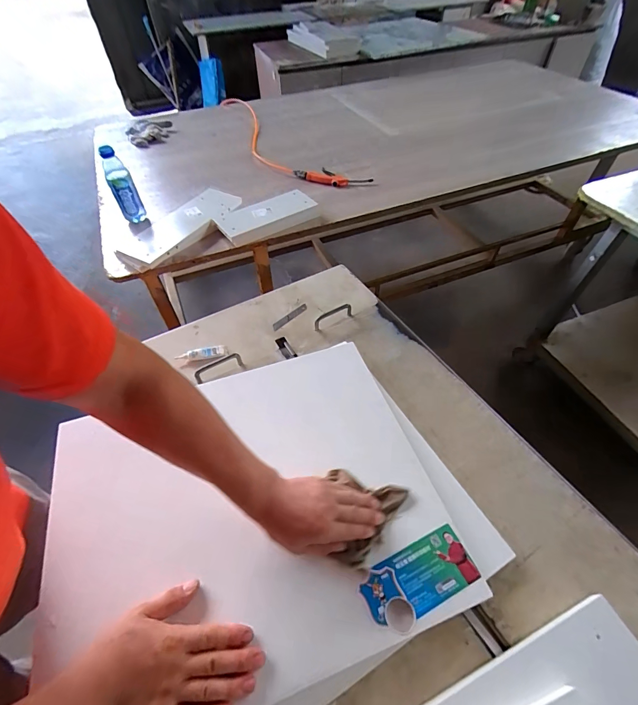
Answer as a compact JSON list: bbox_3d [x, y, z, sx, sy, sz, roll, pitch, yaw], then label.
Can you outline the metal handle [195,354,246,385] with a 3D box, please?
[{"bbox_3d":[-0.200,0.031,0.707,0.097,0.032,0.022,-18,54,-12],"label":"metal handle"}]

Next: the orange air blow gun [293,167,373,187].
[{"bbox_3d":[0.040,-0.610,1.234,0.281,0.038,0.067,11,53,10],"label":"orange air blow gun"}]

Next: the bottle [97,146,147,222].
[{"bbox_3d":[-0.573,-0.484,1.029,0.068,0.205,0.073,-22,55,-15],"label":"bottle"}]

